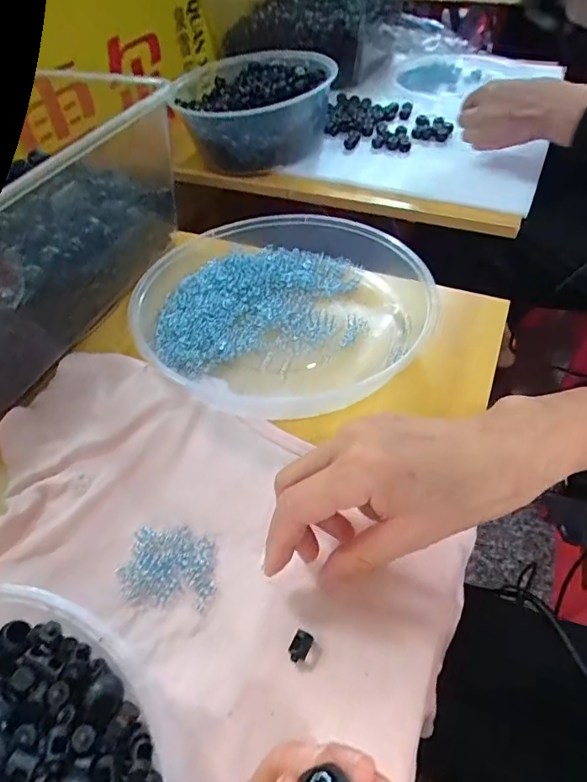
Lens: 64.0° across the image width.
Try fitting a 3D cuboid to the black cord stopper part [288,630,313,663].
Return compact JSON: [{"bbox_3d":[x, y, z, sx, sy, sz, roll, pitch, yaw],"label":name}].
[{"bbox_3d":[0.003,0.131,0.242,0.010,0.006,0.015,19,55,17],"label":"black cord stopper part"}]

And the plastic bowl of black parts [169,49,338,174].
[{"bbox_3d":[-0.048,-0.414,0.690,0.194,0.082,0.213,-1,52,2],"label":"plastic bowl of black parts"}]

